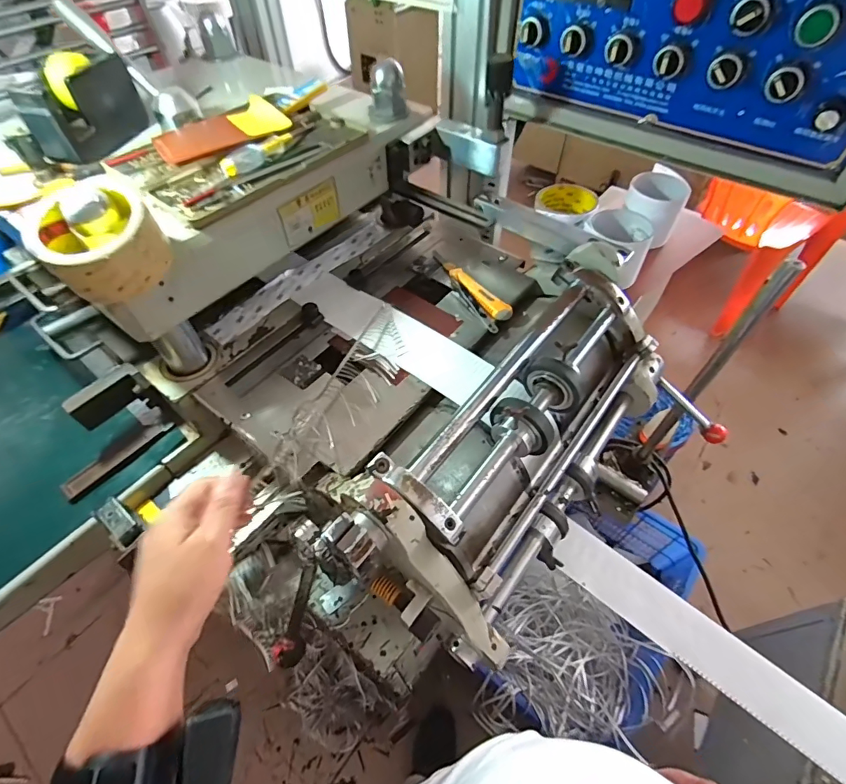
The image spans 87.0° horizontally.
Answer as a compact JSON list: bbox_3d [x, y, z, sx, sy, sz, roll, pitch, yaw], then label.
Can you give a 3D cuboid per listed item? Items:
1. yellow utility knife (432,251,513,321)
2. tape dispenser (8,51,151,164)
[{"bbox_3d":[0.061,-0.150,0.607,0.025,0.017,0.163,-29,59,-19],"label":"yellow utility knife"},{"bbox_3d":[-0.389,-0.332,0.516,0.046,0.091,0.142,10,54,8],"label":"tape dispenser"}]

